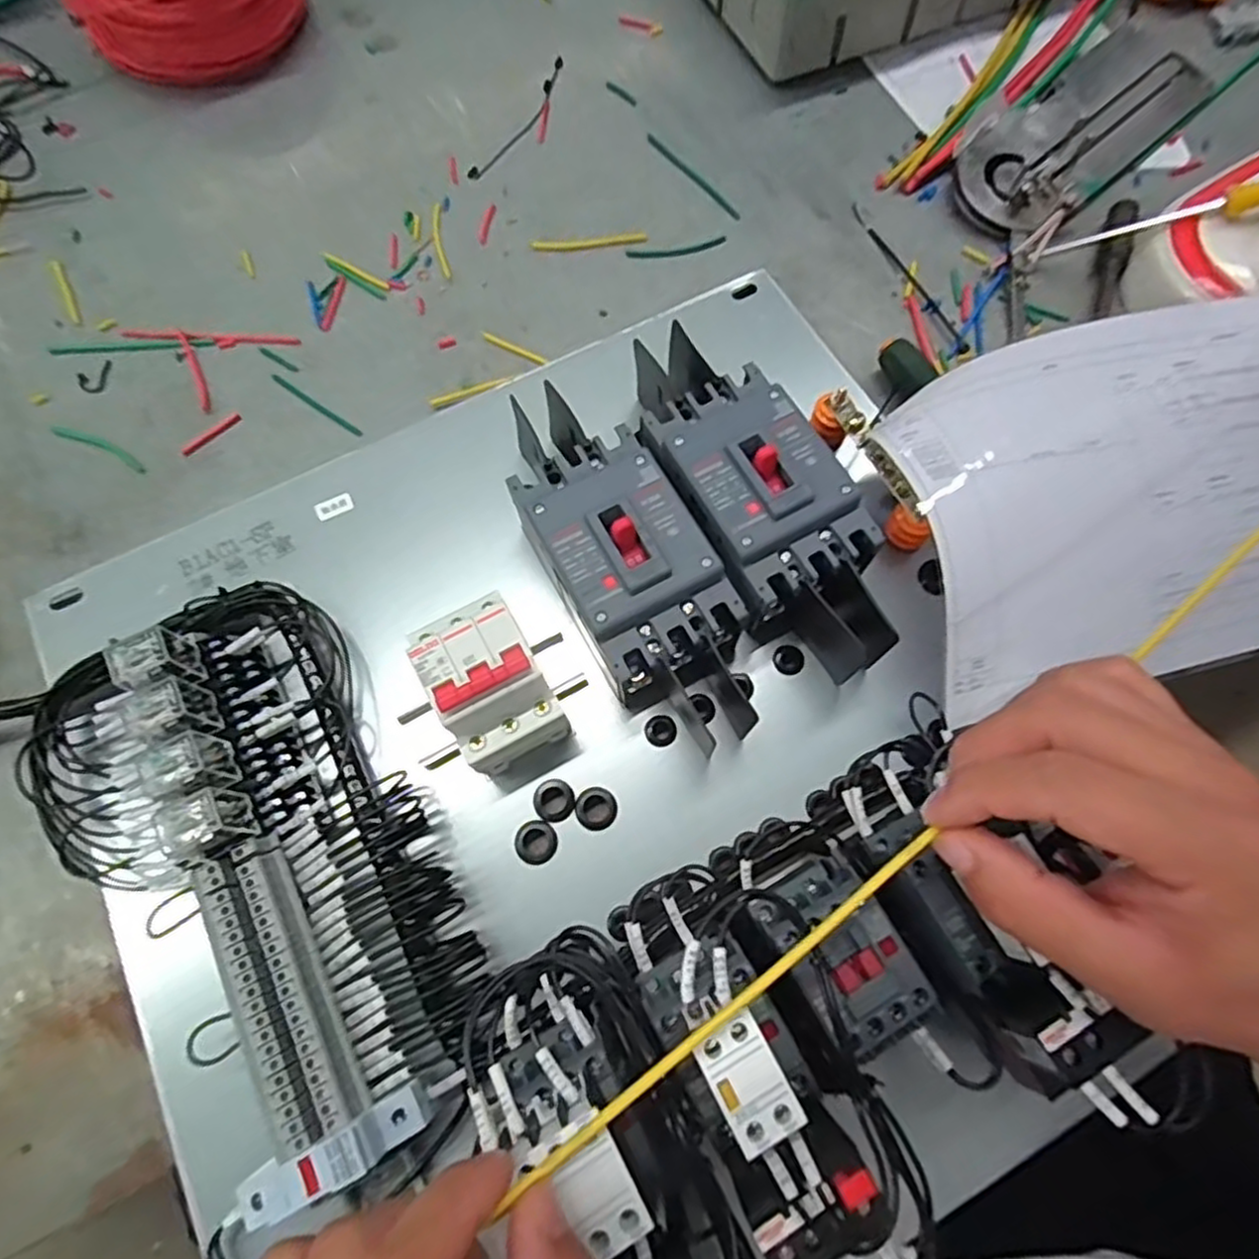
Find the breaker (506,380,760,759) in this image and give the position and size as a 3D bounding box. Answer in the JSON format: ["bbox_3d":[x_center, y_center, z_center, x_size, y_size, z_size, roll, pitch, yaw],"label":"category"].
[{"bbox_3d":[0.003,-0.027,0.381,0.082,0.061,0.200,-30,85,-9],"label":"breaker"}]

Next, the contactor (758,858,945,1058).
[{"bbox_3d":[0.089,0.143,0.315,0.046,0.083,0.066,-24,71,-7],"label":"contactor"}]

